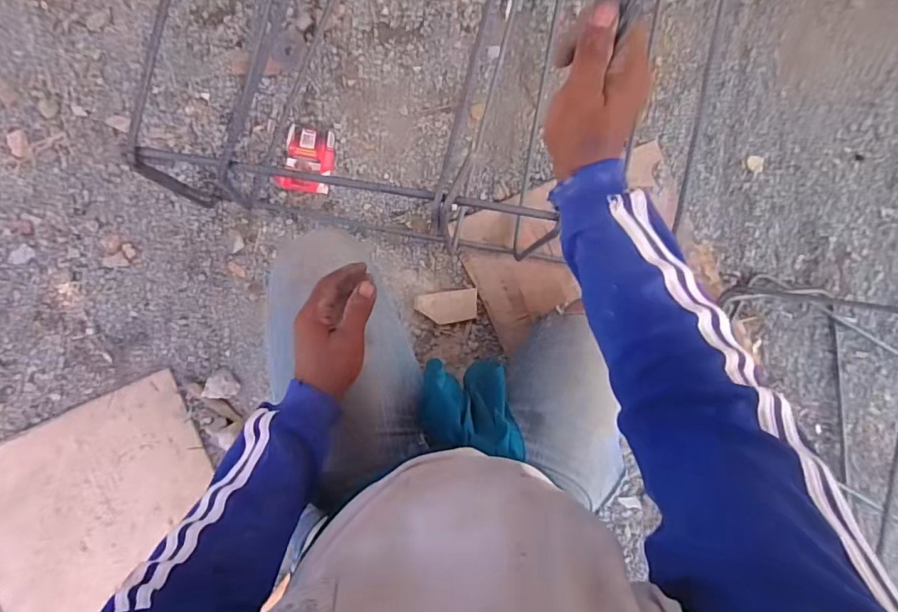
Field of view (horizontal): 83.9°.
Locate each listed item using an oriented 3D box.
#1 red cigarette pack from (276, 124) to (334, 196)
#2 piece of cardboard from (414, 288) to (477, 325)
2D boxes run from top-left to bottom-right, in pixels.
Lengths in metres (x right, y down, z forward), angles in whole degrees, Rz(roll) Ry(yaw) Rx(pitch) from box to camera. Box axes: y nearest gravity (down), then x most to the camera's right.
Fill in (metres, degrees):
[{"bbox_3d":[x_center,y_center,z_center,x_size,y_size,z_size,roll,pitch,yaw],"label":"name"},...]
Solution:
[{"bbox_3d":[-0.245,-0.256,0.873,0.086,0.013,0.113,11,90,-1],"label":"red cigarette pack"},{"bbox_3d":[-0.003,0.003,0.881,0.108,0.012,0.056,-8,90,0],"label":"piece of cardboard"}]

